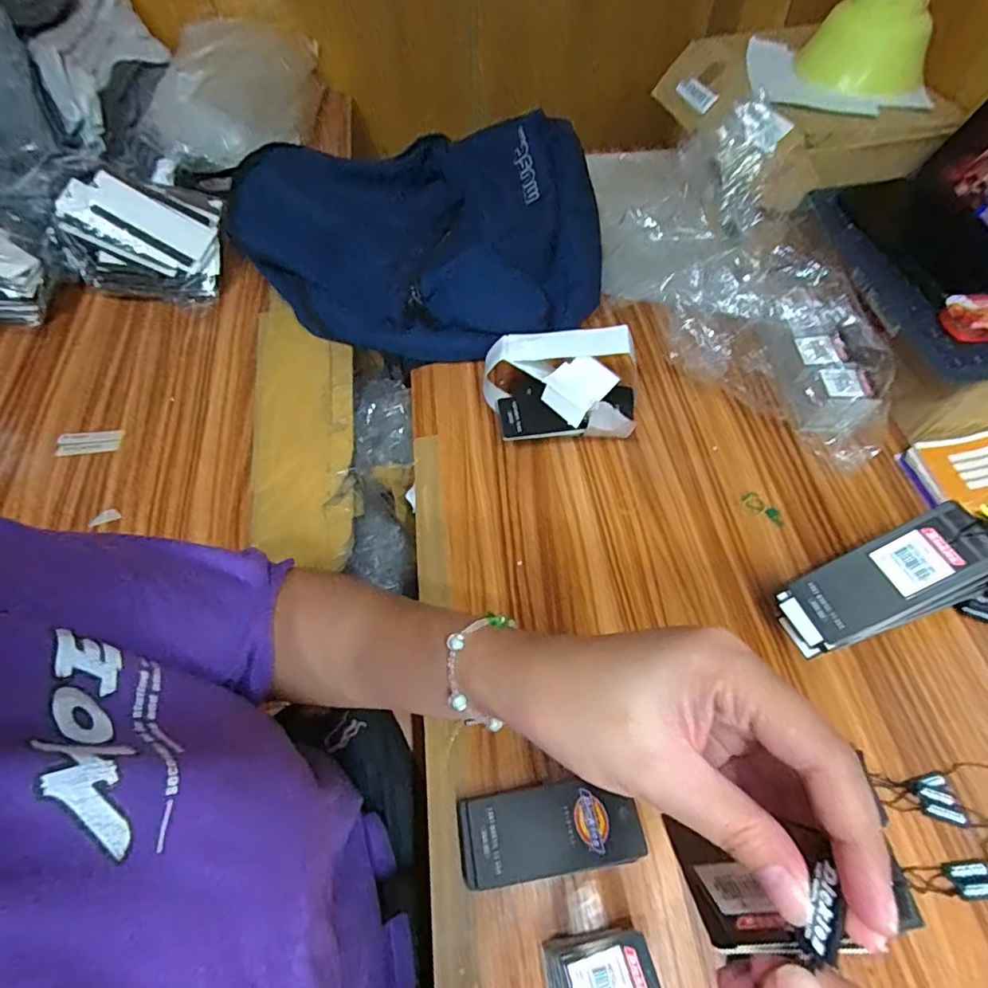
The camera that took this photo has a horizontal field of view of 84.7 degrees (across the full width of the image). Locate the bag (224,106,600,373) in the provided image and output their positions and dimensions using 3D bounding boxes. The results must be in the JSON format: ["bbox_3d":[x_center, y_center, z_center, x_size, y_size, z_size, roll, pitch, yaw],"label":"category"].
[{"bbox_3d":[-0.084,-0.309,0.641,0.425,0.104,0.344,-17,59,-9],"label":"bag"}]

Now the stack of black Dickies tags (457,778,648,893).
[{"bbox_3d":[0.036,0.222,0.358,0.114,0.027,0.050,-8,58,-4],"label":"stack of black Dickies tags"}]

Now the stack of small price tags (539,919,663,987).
[{"bbox_3d":[0.063,0.286,0.319,0.063,0.027,0.043,-13,59,-7],"label":"stack of small price tags"}]

